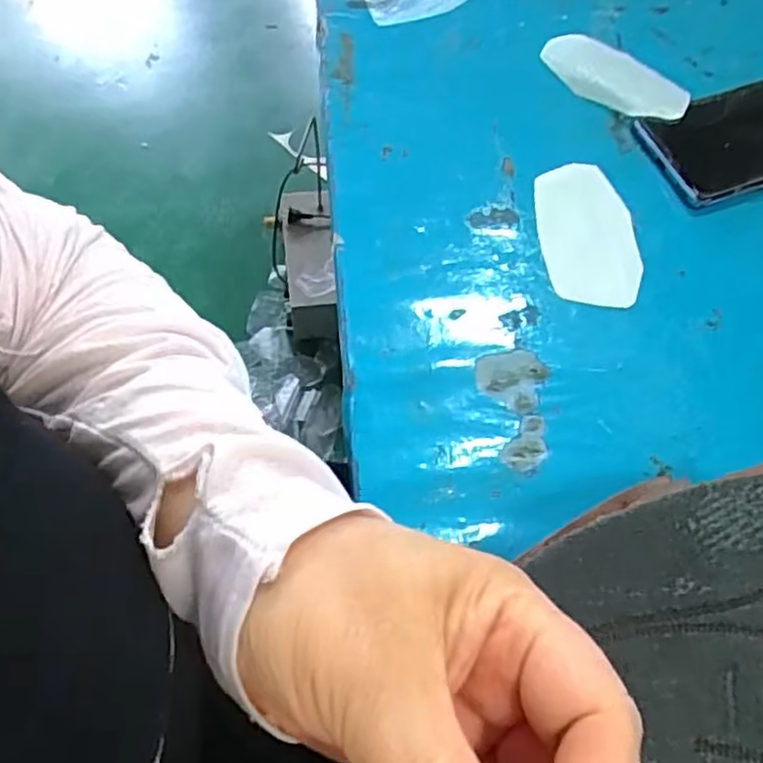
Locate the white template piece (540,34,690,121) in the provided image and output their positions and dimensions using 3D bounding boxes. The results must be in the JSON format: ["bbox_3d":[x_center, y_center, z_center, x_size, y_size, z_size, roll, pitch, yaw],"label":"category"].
[{"bbox_3d":[0.150,-0.196,0.439,0.096,0.004,0.045,38,75,19],"label":"white template piece"}]

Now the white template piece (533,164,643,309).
[{"bbox_3d":[0.116,-0.086,0.382,0.055,0.006,0.096,-2,64,-4],"label":"white template piece"}]

